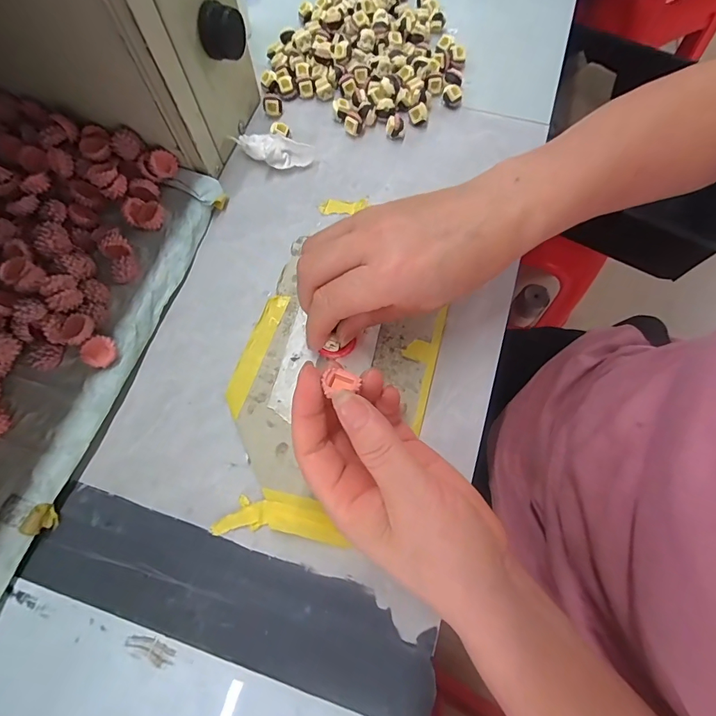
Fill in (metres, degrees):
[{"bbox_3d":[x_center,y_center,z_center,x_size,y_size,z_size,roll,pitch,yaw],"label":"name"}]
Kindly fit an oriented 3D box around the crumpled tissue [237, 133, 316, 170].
[{"bbox_3d":[-0.066,-0.169,0.328,0.059,0.015,0.025,-2,71,0],"label":"crumpled tissue"}]

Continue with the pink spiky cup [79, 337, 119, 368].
[{"bbox_3d":[-0.165,-0.004,0.258,0.019,0.009,0.020,1,88,-16],"label":"pink spiky cup"}]

